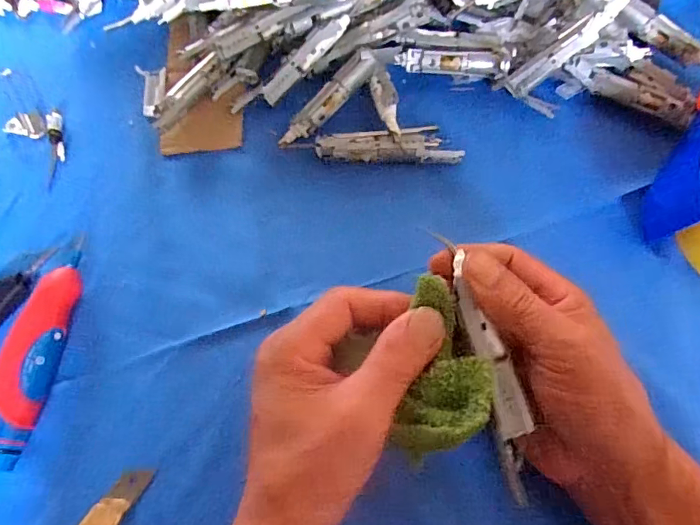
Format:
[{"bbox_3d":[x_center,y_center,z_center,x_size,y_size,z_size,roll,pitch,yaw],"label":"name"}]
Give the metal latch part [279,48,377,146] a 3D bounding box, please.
[{"bbox_3d":[-0.018,-0.127,0.366,0.094,0.014,0.018,-44,71,5],"label":"metal latch part"}]

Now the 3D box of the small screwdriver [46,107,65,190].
[{"bbox_3d":[-0.242,-0.096,0.384,0.013,0.007,0.075,-11,67,-2],"label":"small screwdriver"}]

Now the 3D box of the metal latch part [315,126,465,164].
[{"bbox_3d":[0.029,-0.087,0.358,0.106,0.016,0.027,-2,67,2],"label":"metal latch part"}]

